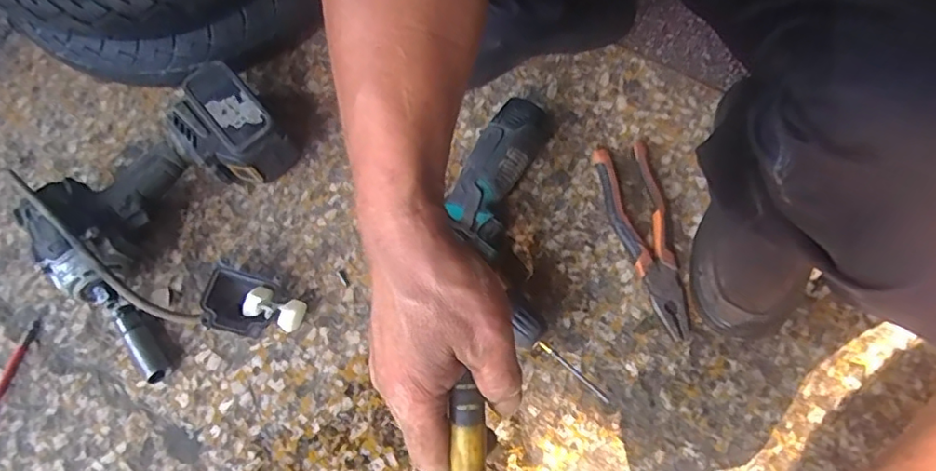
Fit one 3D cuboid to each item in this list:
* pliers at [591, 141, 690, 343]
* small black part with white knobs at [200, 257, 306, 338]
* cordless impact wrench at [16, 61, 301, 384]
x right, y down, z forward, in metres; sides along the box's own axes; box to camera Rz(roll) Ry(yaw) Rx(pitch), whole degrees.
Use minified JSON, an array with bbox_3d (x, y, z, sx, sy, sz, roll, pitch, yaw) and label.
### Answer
[{"bbox_3d":[0.166,0.001,0.551,0.055,0.020,0.197,-7,70,0],"label":"pliers"},{"bbox_3d":[-0.198,0.061,0.536,0.089,0.048,0.069,9,70,6],"label":"small black part with white knobs"},{"bbox_3d":[-0.276,-0.028,0.557,0.194,0.078,0.253,41,76,15],"label":"cordless impact wrench"}]

